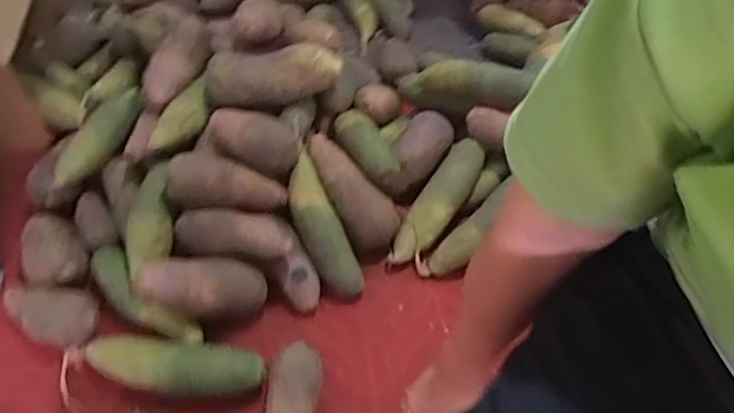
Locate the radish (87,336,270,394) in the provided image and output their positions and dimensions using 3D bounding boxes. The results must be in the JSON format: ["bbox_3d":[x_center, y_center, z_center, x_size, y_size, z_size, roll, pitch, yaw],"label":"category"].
[{"bbox_3d":[-0.227,0.191,0.629,0.211,0.053,0.070,-1,53,-2],"label":"radish"}]

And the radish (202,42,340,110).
[{"bbox_3d":[-0.133,-0.187,0.755,0.185,0.064,0.066,-14,54,-11],"label":"radish"}]

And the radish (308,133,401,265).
[{"bbox_3d":[-0.022,-0.021,0.750,0.075,0.054,0.197,-28,85,-20],"label":"radish"}]

